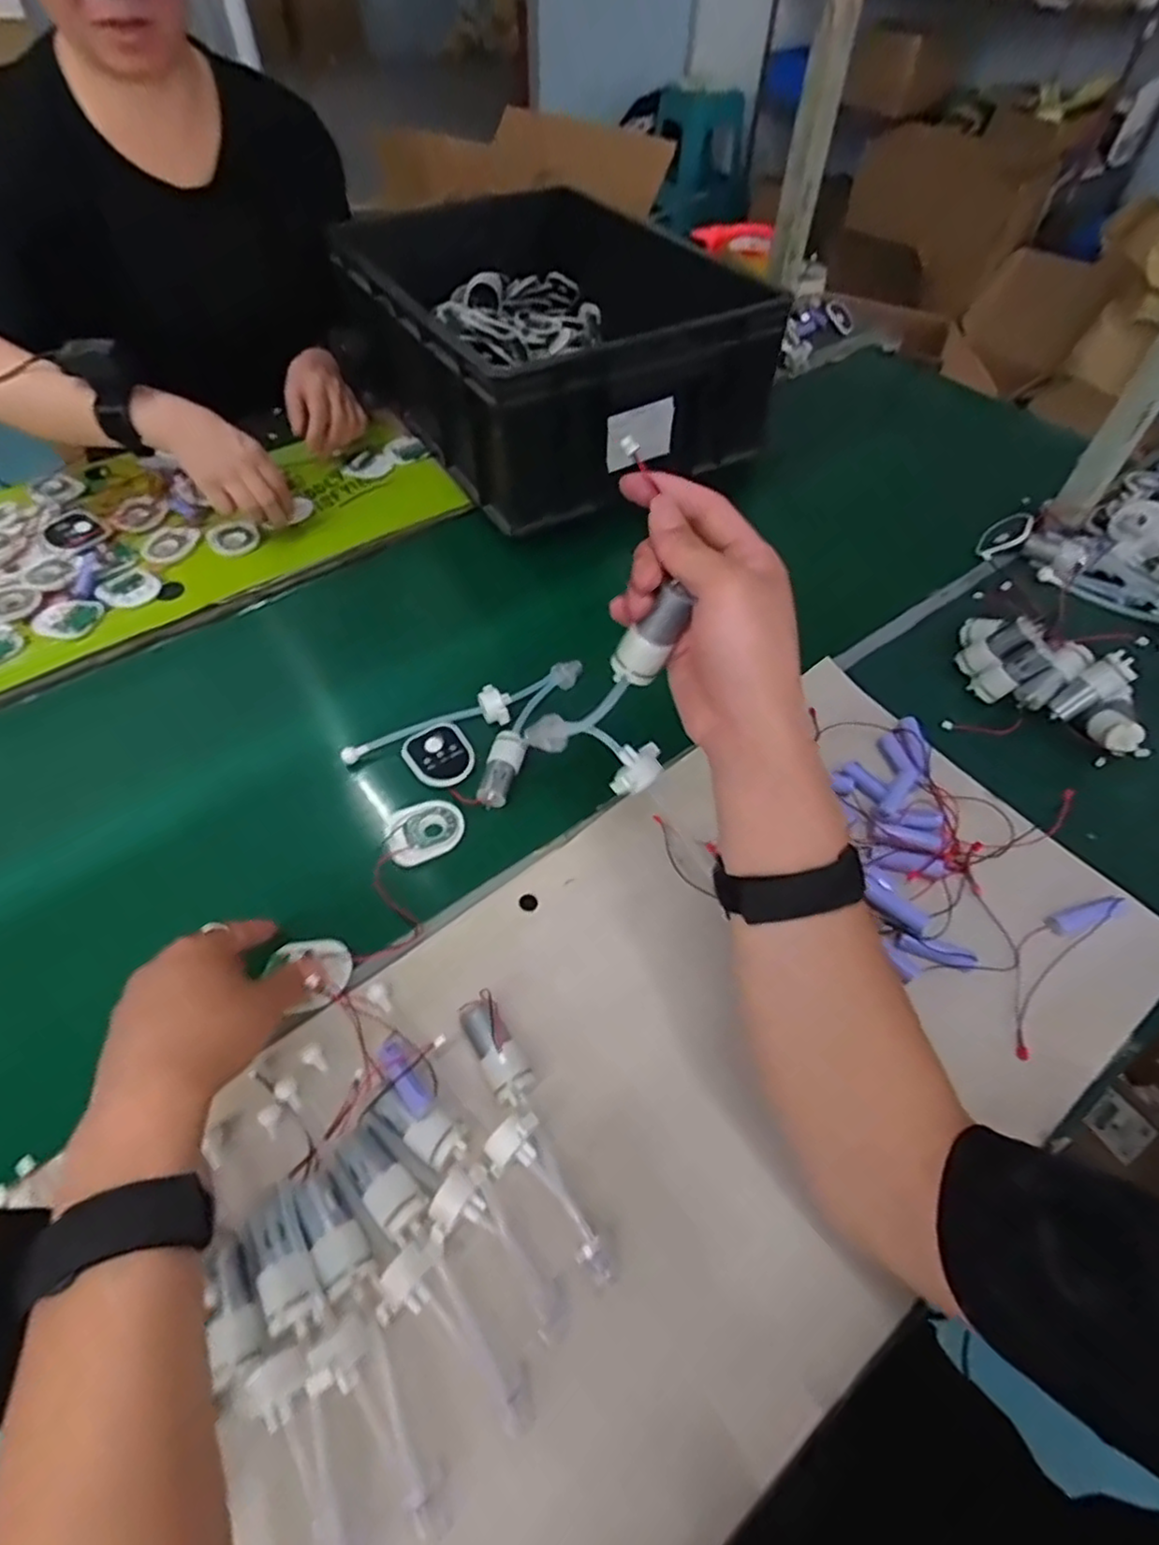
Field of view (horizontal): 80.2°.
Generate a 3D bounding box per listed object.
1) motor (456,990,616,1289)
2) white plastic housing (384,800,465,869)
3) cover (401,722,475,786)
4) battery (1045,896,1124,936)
[{"bbox_3d":[-0.033,0.201,0.389,0.037,0.028,0.165,-21,56,-15],"label":"motor"},{"bbox_3d":[-0.119,0.046,0.530,0.058,0.014,0.048,-26,58,-18],"label":"white plastic housing"},{"bbox_3d":[-0.115,-0.016,0.561,0.052,0.012,0.056,-24,57,-17],"label":"cover"},{"bbox_3d":[0.351,0.096,0.473,0.060,0.014,0.015,-14,55,-10],"label":"battery"}]

